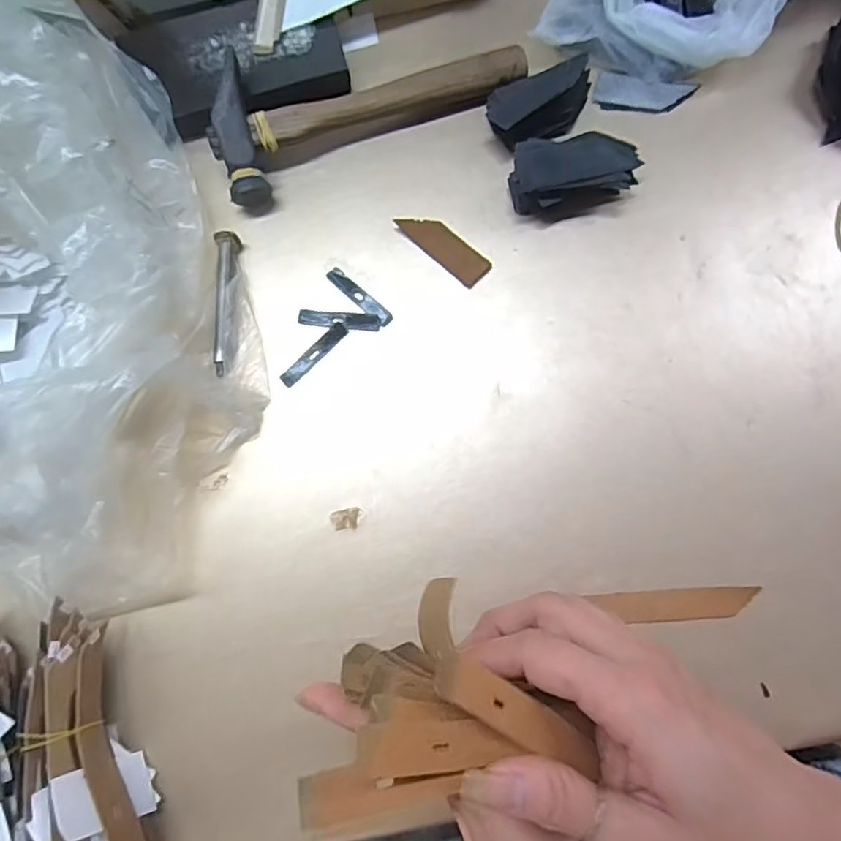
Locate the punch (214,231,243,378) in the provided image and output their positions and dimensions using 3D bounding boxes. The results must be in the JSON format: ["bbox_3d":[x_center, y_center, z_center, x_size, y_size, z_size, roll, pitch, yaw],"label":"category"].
[{"bbox_3d":[-0.127,-0.077,0.378,0.014,0.011,0.097,-3,77,2],"label":"punch"}]

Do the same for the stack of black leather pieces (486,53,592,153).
[{"bbox_3d":[0.082,-0.214,0.386,0.082,0.021,0.046,-27,77,-3],"label":"stack of black leather pieces"}]

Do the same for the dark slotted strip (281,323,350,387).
[{"bbox_3d":[-0.068,-0.043,0.374,0.053,0.004,0.010,-45,90,-5],"label":"dark slotted strip"}]

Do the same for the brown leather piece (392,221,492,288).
[{"bbox_3d":[0.016,-0.116,0.385,0.066,0.005,0.023,43,83,11],"label":"brown leather piece"}]

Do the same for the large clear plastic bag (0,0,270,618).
[{"bbox_3d":[-0.238,-0.081,0.322,0.236,0.101,0.382,-14,77,0],"label":"large clear plastic bag"}]

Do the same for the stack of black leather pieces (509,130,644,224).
[{"bbox_3d":[0.104,-0.163,0.373,0.088,0.031,0.046,-18,77,-1],"label":"stack of black leather pieces"}]

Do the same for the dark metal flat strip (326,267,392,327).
[{"bbox_3d":[-0.040,-0.082,0.378,0.053,0.004,0.010,43,82,9],"label":"dark metal flat strip"}]

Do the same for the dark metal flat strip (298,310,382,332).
[{"bbox_3d":[-0.053,-0.065,0.375,0.053,0.004,0.011,5,78,2],"label":"dark metal flat strip"}]

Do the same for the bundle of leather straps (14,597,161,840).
[{"bbox_3d":[-0.182,0.176,0.306,0.047,0.051,0.145,-22,77,-2],"label":"bundle of leather straps"}]

